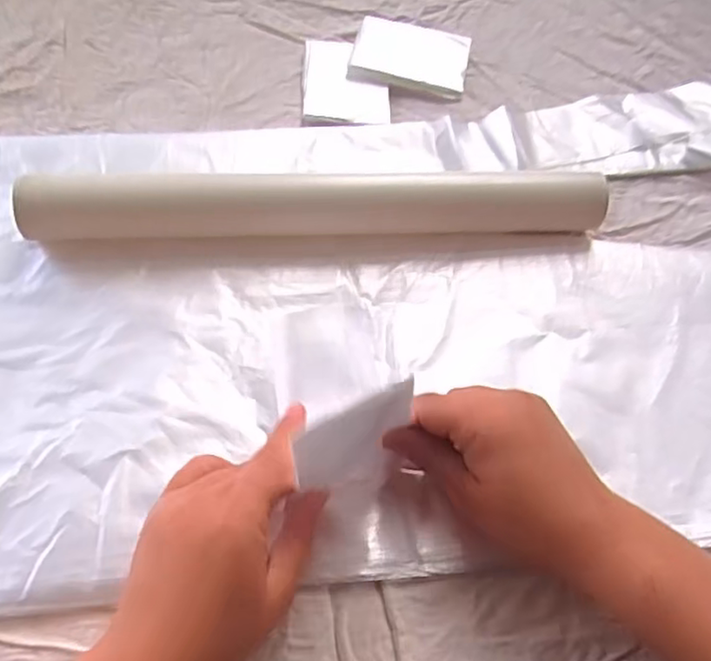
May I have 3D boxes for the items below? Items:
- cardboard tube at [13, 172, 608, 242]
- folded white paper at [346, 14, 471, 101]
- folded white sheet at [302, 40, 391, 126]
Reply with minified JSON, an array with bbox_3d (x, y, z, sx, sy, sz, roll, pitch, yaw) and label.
[{"bbox_3d":[-0.020,-0.083,0.410,0.359,0.038,0.046,-2,62,-6],"label":"cardboard tube"},{"bbox_3d":[0.044,-0.217,0.507,0.090,0.008,0.072,10,62,1],"label":"folded white paper"},{"bbox_3d":[-0.007,-0.188,0.490,0.064,0.011,0.080,1,62,-4],"label":"folded white sheet"}]

